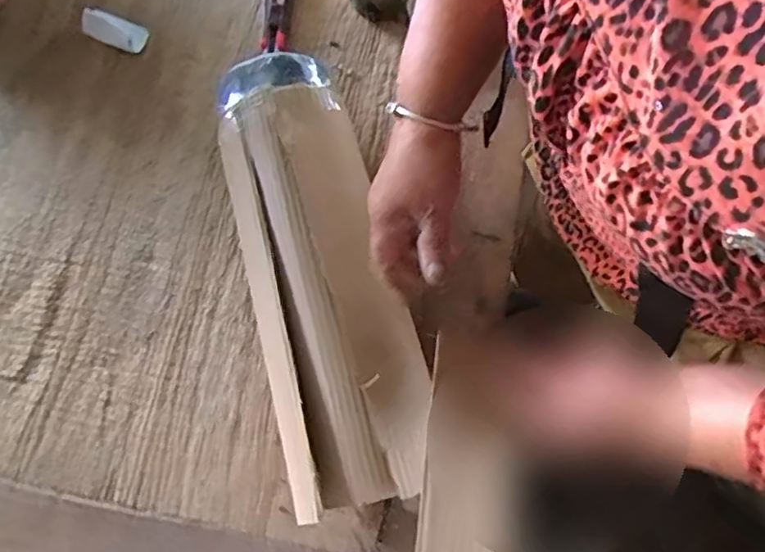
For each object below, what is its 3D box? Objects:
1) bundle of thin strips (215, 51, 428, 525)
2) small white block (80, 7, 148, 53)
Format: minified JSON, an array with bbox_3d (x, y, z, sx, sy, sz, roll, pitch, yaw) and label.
[{"bbox_3d":[-0.062,-0.010,0.571,0.138,0.060,0.427,-16,77,-4],"label":"bundle of thin strips"},{"bbox_3d":[-0.346,-0.315,0.783,0.092,0.027,0.037,26,78,6],"label":"small white block"}]

